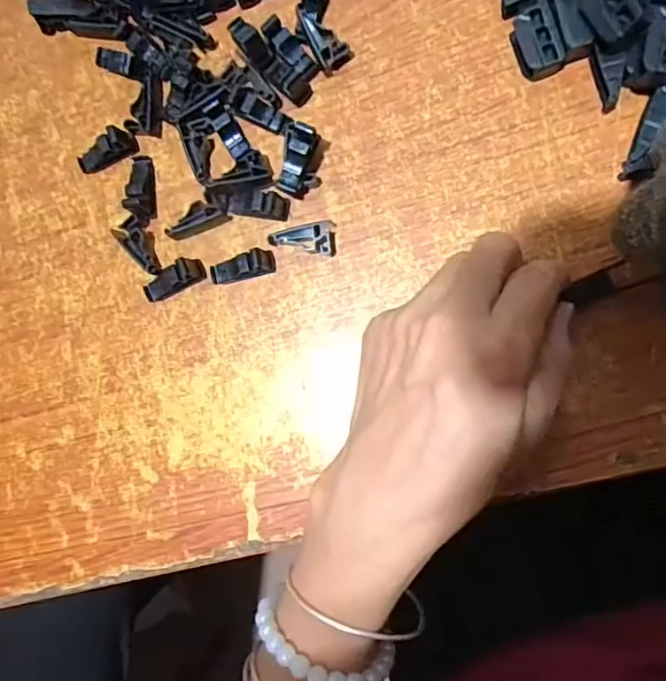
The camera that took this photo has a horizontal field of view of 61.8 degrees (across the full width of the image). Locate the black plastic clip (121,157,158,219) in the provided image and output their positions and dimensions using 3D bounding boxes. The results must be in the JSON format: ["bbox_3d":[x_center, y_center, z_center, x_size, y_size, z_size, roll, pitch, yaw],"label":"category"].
[{"bbox_3d":[-0.093,-0.075,0.270,0.011,0.012,0.030,-1,88,10],"label":"black plastic clip"}]

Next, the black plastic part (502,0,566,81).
[{"bbox_3d":[0.084,-0.148,0.244,0.016,0.012,0.064,-16,85,9],"label":"black plastic part"}]

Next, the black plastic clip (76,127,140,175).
[{"bbox_3d":[-0.112,-0.093,0.273,0.031,0.014,0.012,-23,84,8],"label":"black plastic clip"}]

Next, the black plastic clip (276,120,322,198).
[{"bbox_3d":[-0.014,-0.082,0.254,0.015,0.021,0.029,15,90,10],"label":"black plastic clip"}]

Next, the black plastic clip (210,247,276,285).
[{"bbox_3d":[-0.043,-0.034,0.260,0.031,0.014,0.011,-14,86,9],"label":"black plastic clip"}]

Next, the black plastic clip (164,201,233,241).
[{"bbox_3d":[-0.065,-0.059,0.267,0.030,0.008,0.014,-23,84,8],"label":"black plastic clip"}]

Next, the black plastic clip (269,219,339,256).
[{"bbox_3d":[-0.014,-0.048,0.258,0.029,0.009,0.016,0,88,10],"label":"black plastic clip"}]

